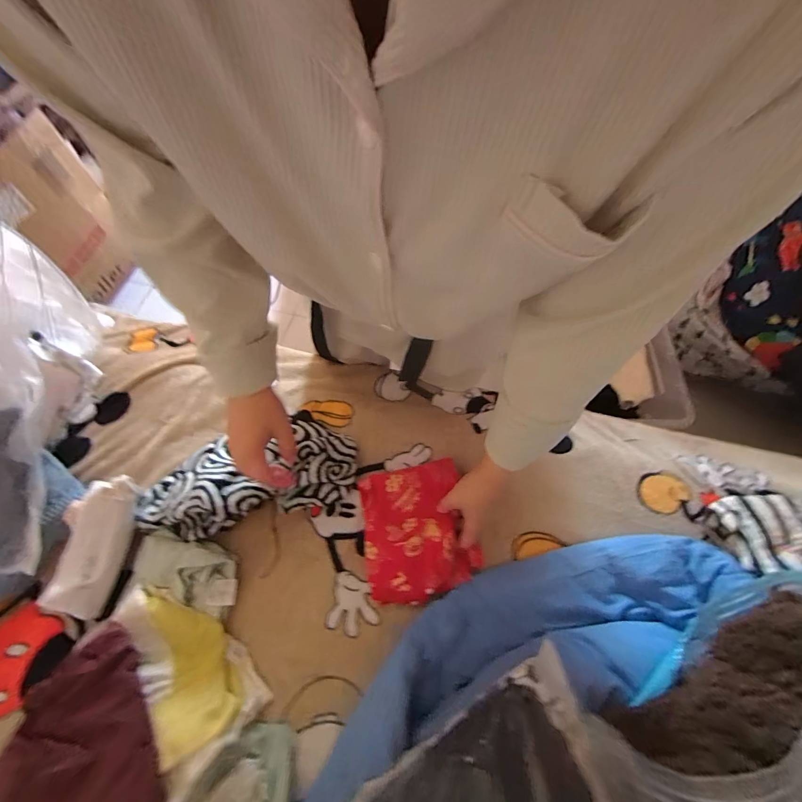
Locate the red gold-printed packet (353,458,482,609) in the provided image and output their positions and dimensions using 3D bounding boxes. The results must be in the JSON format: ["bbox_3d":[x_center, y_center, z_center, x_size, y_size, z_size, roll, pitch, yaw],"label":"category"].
[{"bbox_3d":[0.019,0.167,0.471,0.142,0.030,0.163,-12,66,-4],"label":"red gold-printed packet"}]

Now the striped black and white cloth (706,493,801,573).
[{"bbox_3d":[0.506,0.160,0.434,0.194,0.029,0.124,0,32,23],"label":"striped black and white cloth"}]

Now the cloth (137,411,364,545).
[{"bbox_3d":[-0.210,0.094,0.482,0.284,0.081,0.138,-13,66,-12],"label":"cloth"}]

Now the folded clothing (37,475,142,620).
[{"bbox_3d":[-0.392,0.179,0.449,0.064,0.044,0.163,10,82,6],"label":"folded clothing"}]

